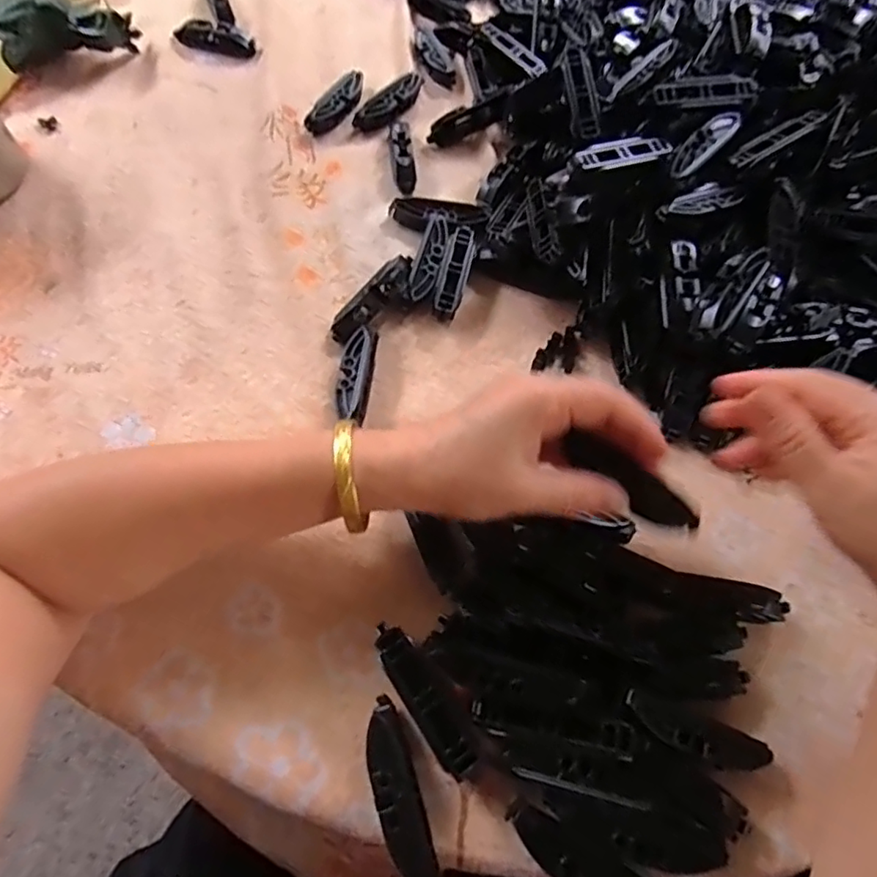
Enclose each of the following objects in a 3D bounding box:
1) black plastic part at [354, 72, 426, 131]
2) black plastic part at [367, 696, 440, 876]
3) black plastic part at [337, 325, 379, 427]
[{"bbox_3d":[-0.041,-0.291,0.493,0.075,0.016,0.020,-40,70,-18],"label":"black plastic part"},{"bbox_3d":[-0.019,0.166,0.269,0.019,0.017,0.078,-15,65,-8],"label":"black plastic part"},{"bbox_3d":[-0.053,-0.039,0.369,0.018,0.014,0.069,4,64,1],"label":"black plastic part"}]

